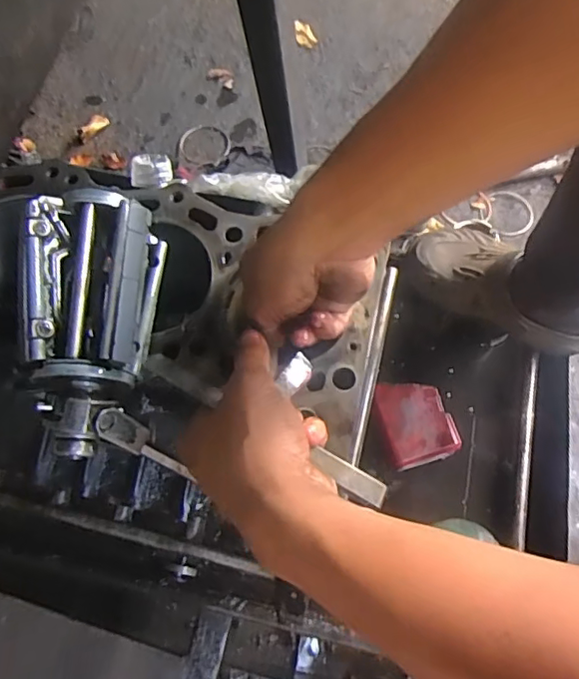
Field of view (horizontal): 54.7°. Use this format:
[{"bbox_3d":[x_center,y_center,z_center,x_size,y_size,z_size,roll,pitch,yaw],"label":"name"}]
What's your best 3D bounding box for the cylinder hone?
[{"bbox_3d":[-0.127,-0.011,0.357,0.077,0.059,0.164,1,69,1],"label":"cylinder hone"}]

